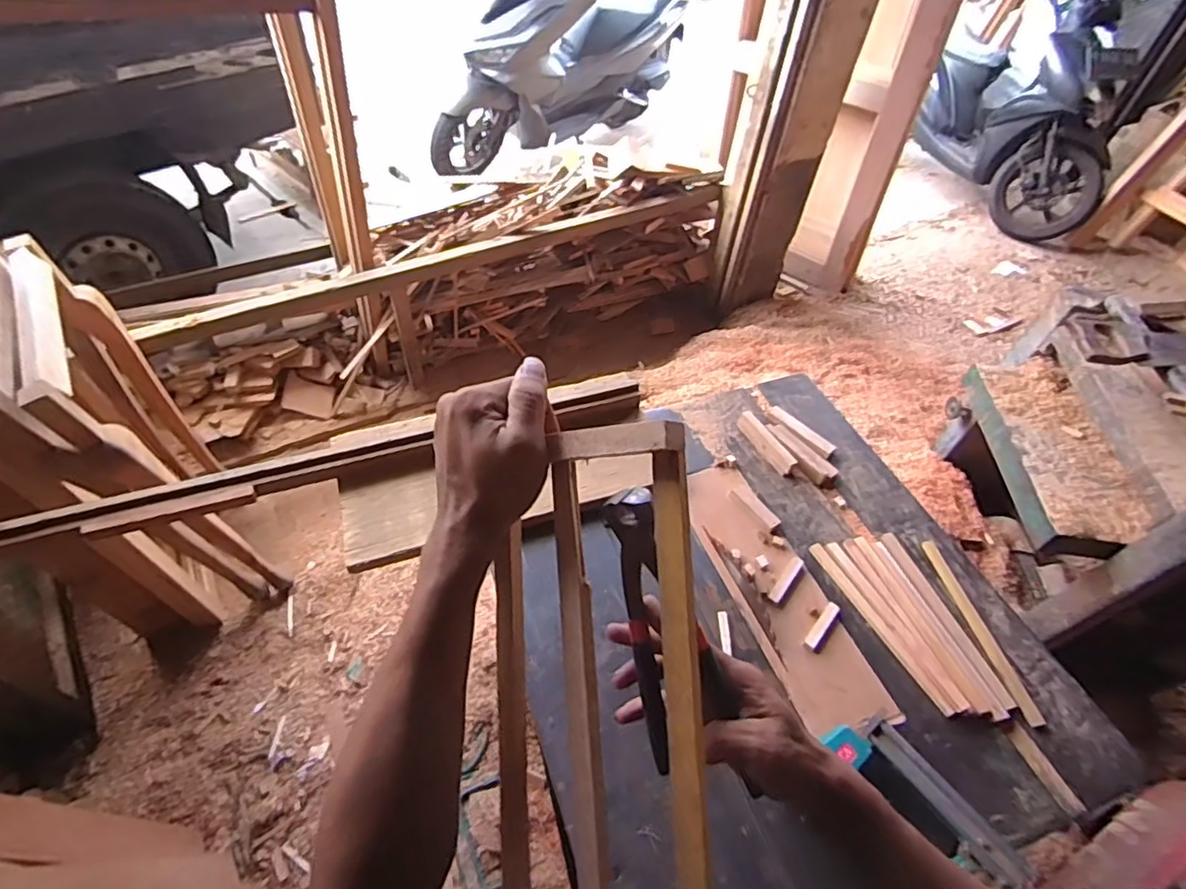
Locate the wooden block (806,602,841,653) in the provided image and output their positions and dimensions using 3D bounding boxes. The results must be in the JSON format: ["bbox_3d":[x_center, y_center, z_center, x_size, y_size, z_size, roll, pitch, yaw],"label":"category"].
[{"bbox_3d":[0.333,0.262,0.869,0.022,0.011,0.081,35,56,23],"label":"wooden block"}]

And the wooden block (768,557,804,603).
[{"bbox_3d":[0.293,0.202,0.912,0.017,0.010,0.092,34,55,22],"label":"wooden block"}]

